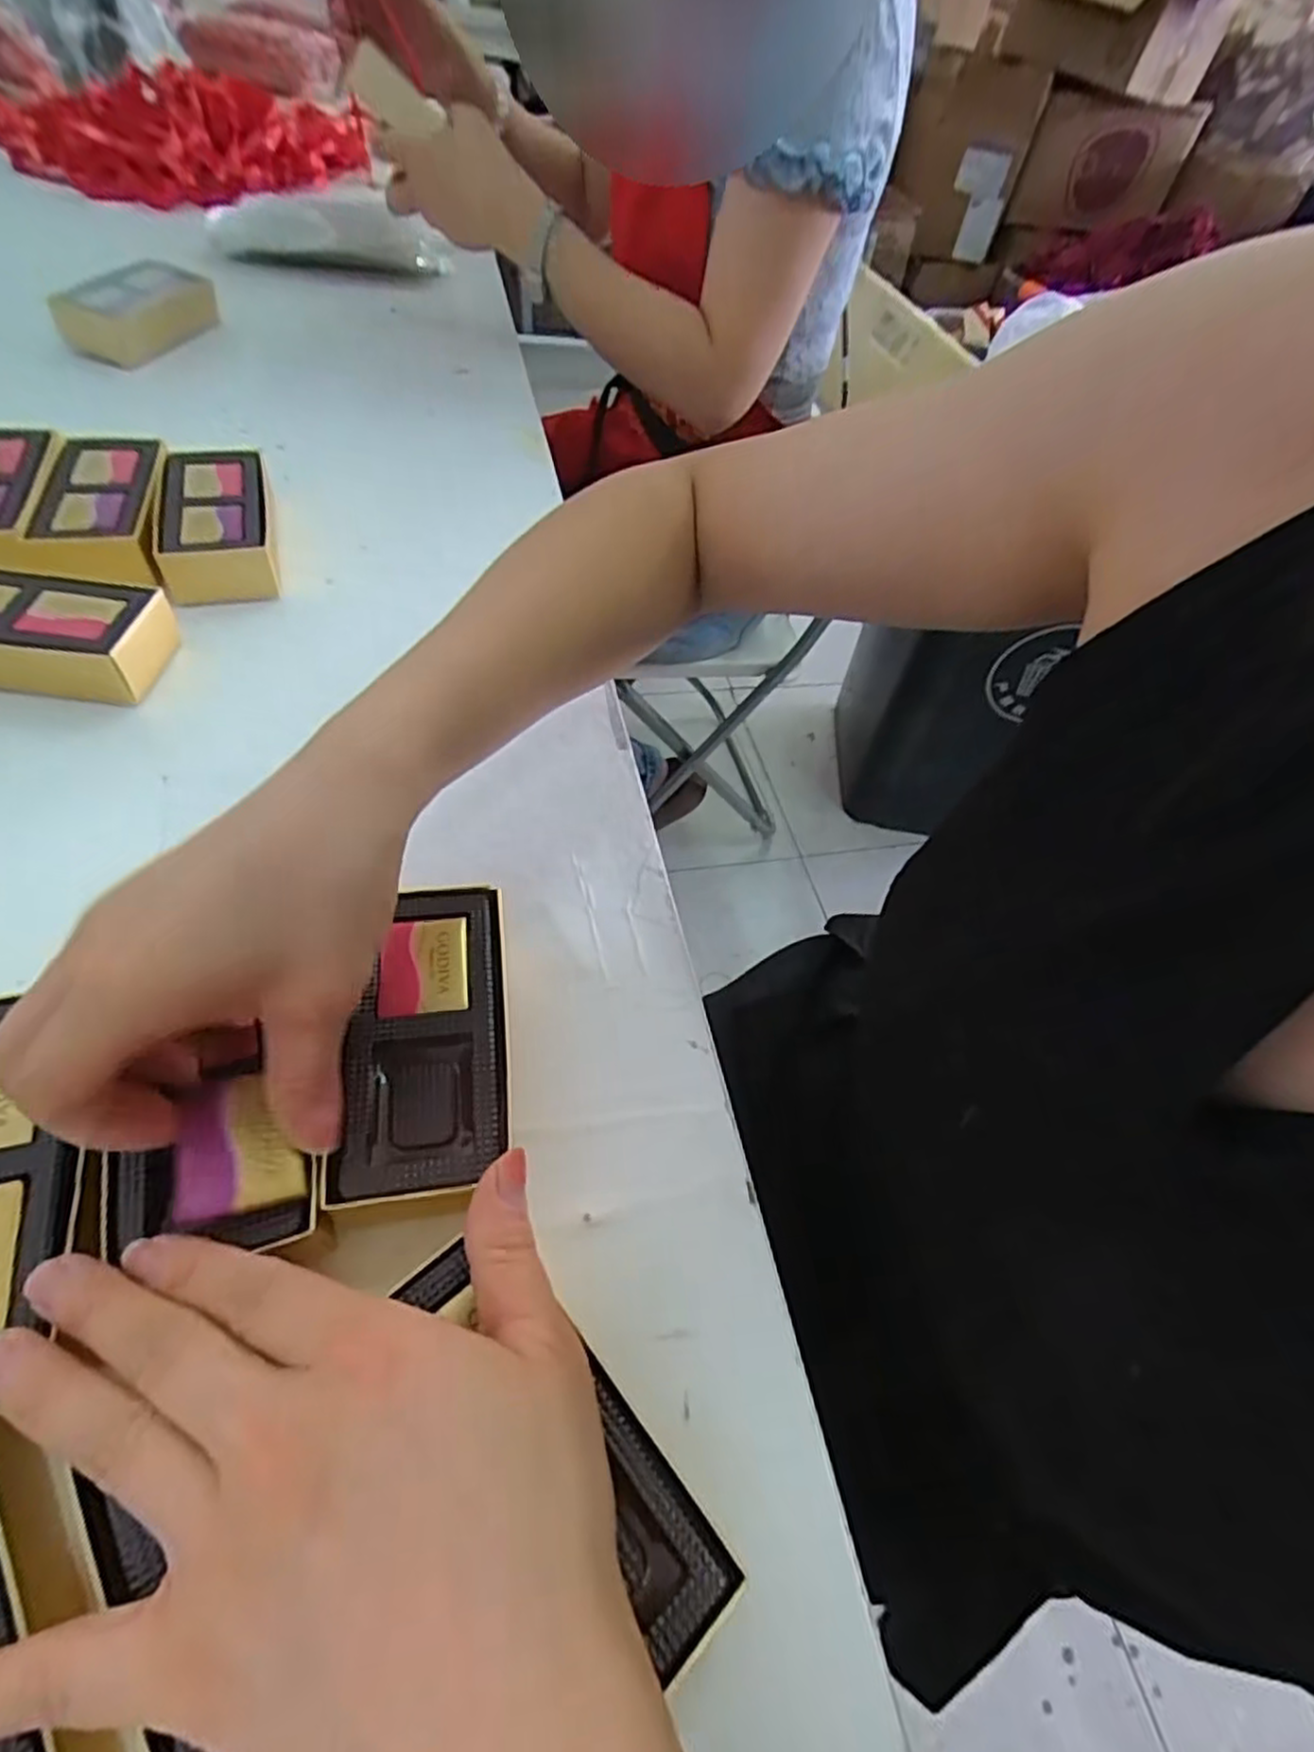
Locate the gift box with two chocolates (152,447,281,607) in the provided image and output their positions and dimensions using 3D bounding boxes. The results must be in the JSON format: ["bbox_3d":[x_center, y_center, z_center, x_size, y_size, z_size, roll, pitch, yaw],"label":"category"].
[{"bbox_3d":[-0.262,-0.209,0.443,0.059,0.040,0.115,-12,56,-18],"label":"gift box with two chocolates"}]

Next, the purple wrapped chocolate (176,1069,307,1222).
[{"bbox_3d":[-0.124,0.079,0.220,0.031,0.009,0.039,-13,57,-14],"label":"purple wrapped chocolate"}]

